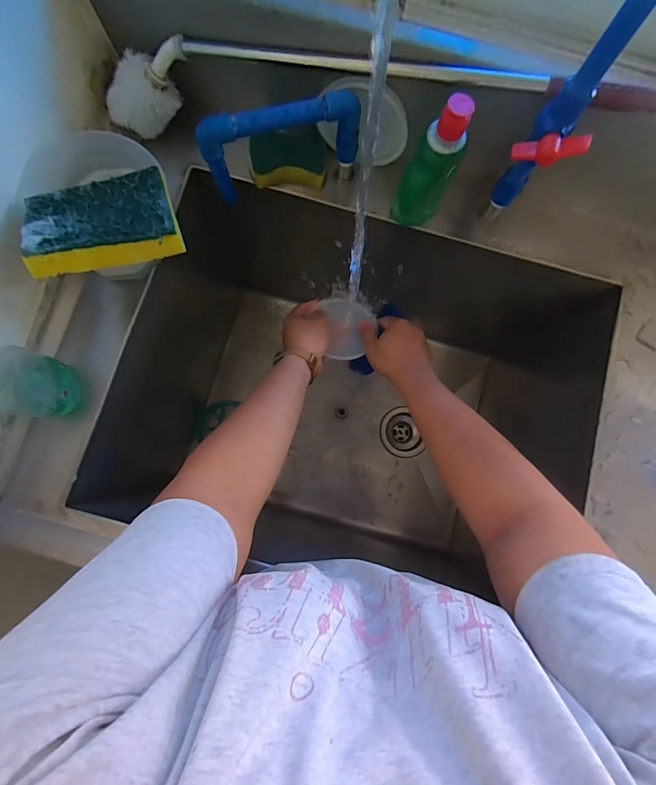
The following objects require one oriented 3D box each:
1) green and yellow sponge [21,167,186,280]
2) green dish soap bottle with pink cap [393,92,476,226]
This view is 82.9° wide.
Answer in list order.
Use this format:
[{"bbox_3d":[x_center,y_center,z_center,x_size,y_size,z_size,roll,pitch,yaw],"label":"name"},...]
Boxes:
[{"bbox_3d":[-0.236,-0.178,0.392,0.143,0.034,0.092,-15,71,-10],"label":"green and yellow sponge"},{"bbox_3d":[0.117,-0.251,0.422,0.054,0.166,0.045,25,82,1],"label":"green dish soap bottle with pink cap"}]

